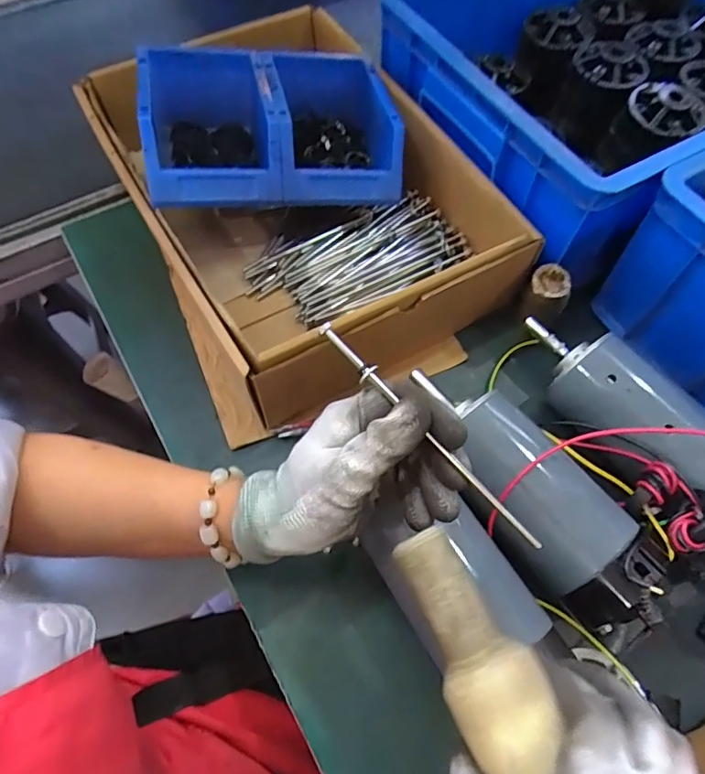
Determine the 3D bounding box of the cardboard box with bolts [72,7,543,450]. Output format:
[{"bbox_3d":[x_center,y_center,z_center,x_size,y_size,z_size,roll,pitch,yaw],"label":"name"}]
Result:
[{"bbox_3d":[-0.055,-0.186,0.477,0.284,0.123,0.396,-24,66,-13],"label":"cardboard box with bolts"}]

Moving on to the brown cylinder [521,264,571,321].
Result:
[{"bbox_3d":[0.167,-0.075,0.453,0.033,0.054,0.036,0,63,-1],"label":"brown cylinder"}]

